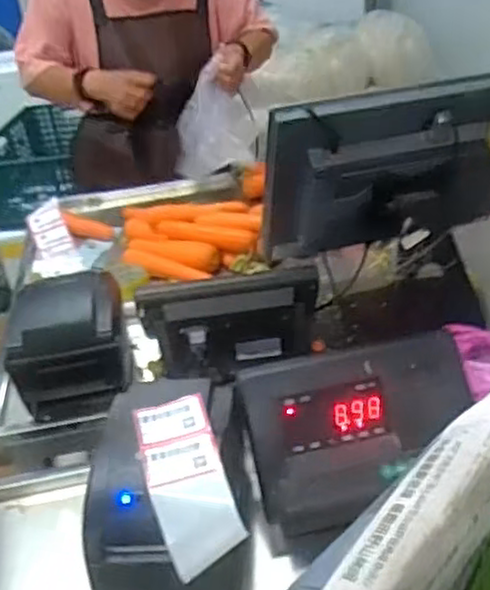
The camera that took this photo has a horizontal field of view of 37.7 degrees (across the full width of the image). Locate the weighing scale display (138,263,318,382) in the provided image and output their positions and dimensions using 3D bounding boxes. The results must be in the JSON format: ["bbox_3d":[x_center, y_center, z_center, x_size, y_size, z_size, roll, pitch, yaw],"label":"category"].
[{"bbox_3d":[-0.019,0.038,0.973,0.244,0.112,0.074,-8,31,-1],"label":"weighing scale display"}]

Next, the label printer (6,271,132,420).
[{"bbox_3d":[-0.243,0.063,1.000,0.153,0.123,0.147,-11,32,-6],"label":"label printer"}]

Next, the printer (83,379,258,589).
[{"bbox_3d":[-0.077,0.212,0.753,0.161,0.155,0.231,-6,31,1],"label":"printer"}]

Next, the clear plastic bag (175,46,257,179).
[{"bbox_3d":[-0.069,-0.354,1.492,0.156,0.203,0.085,-11,32,-6],"label":"clear plastic bag"}]

